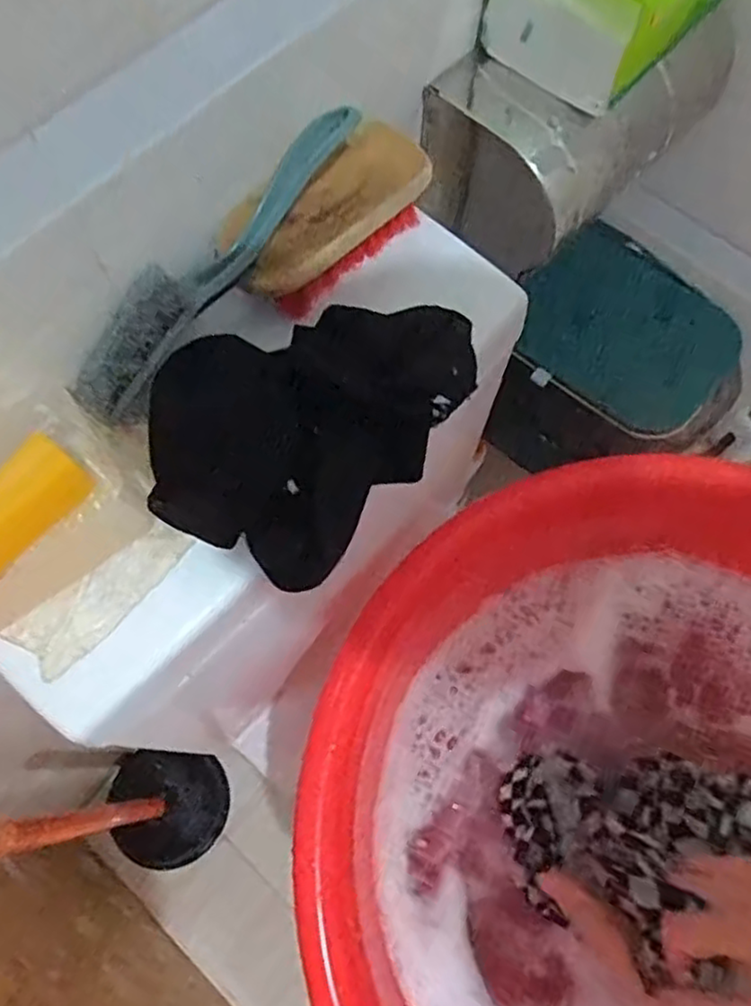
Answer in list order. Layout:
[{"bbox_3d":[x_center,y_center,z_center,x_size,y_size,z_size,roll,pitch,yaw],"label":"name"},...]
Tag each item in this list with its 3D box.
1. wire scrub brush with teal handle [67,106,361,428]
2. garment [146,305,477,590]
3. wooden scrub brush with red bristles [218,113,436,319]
[{"bbox_3d":[-0.081,-0.123,0.345,0.032,0.039,0.188,40,75,12],"label":"wire scrub brush with teal handle"},{"bbox_3d":[-0.035,-0.048,0.353,0.118,0.037,0.164,40,75,12],"label":"garment"},{"bbox_3d":[-0.025,-0.158,0.394,0.118,0.042,0.064,-35,75,-12],"label":"wooden scrub brush with red bristles"}]

